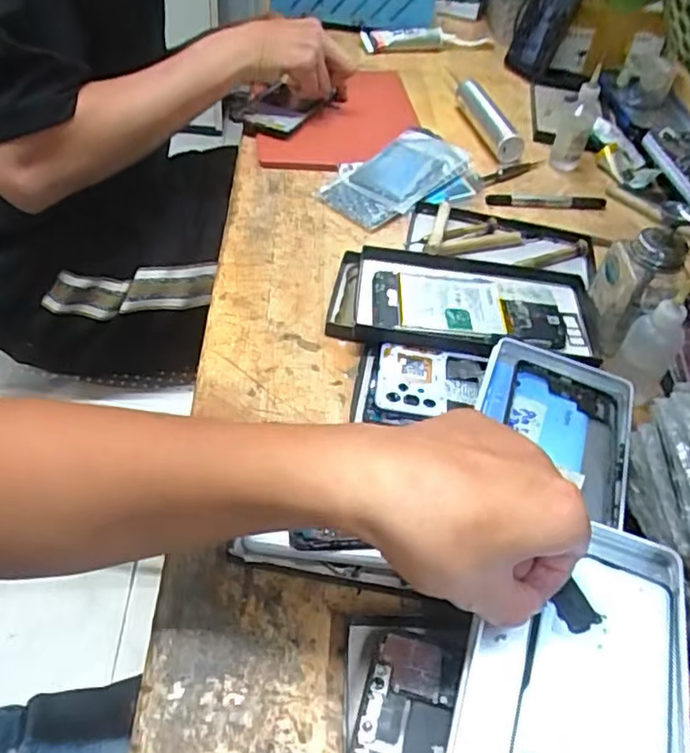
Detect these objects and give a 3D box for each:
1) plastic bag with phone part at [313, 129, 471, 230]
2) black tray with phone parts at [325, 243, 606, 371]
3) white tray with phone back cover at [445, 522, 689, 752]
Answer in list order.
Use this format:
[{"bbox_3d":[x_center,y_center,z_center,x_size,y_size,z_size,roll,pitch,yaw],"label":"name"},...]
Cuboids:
[{"bbox_3d":[0.054,-0.210,0.645,0.162,0.029,0.095,-29,57,-29],"label":"plastic bag with phone part"},{"bbox_3d":[0.097,-0.060,0.502,0.209,0.021,0.110,7,49,5],"label":"black tray with phone parts"},{"bbox_3d":[0.108,0.153,0.292,0.105,0.023,0.178,18,48,9],"label":"white tray with phone back cover"}]

